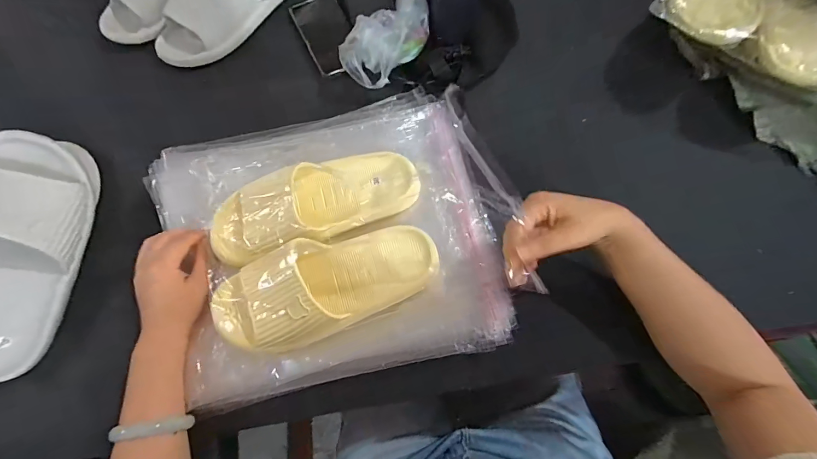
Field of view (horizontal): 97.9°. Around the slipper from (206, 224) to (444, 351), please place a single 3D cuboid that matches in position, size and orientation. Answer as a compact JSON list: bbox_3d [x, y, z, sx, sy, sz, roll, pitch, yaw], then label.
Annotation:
[{"bbox_3d":[-0.091,0.054,0.381,0.240,0.053,0.105,-23,71,-5],"label":"slipper"}]

